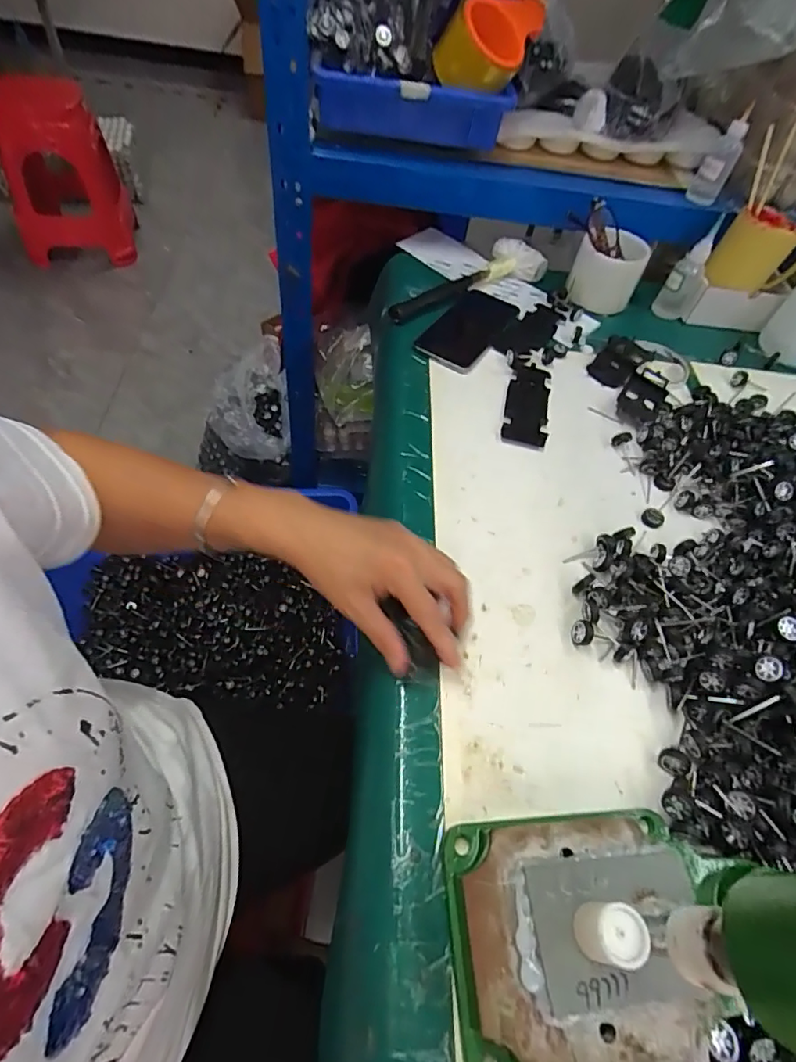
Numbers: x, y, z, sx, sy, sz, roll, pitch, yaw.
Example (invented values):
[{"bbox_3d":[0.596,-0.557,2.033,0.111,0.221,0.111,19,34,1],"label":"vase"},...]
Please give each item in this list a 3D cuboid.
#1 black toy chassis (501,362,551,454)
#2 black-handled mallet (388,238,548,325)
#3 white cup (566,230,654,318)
[{"bbox_3d":[0.143,-0.141,0.566,0.046,0.010,0.130,15,54,3],"label":"black toy chassis"},{"bbox_3d":[0.087,-0.334,0.682,0.249,0.030,0.068,-27,63,-24],"label":"black-handled mallet"},{"bbox_3d":[0.282,-0.353,0.692,0.088,0.073,0.089,25,56,9],"label":"white cup"}]

